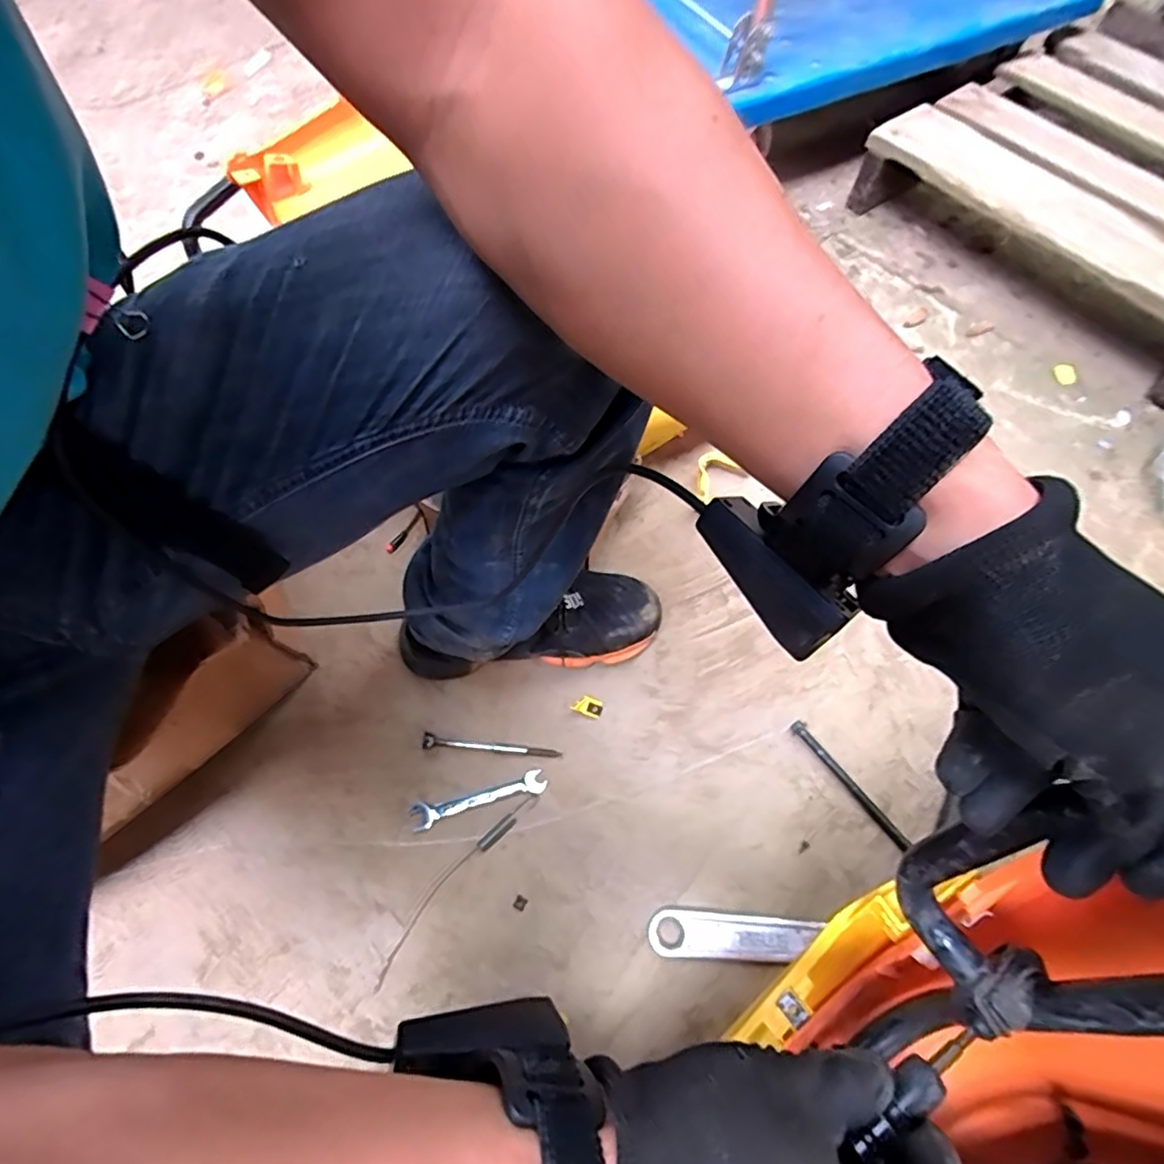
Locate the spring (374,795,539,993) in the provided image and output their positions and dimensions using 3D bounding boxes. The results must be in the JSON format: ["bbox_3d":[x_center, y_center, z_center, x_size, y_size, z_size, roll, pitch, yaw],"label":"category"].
[{"bbox_3d":[-0.117,0.279,0.560,0.021,0.009,0.205,38,70,15],"label":"spring"}]

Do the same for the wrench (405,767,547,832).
[{"bbox_3d":[-0.101,0.213,0.589,0.133,0.005,0.025,-14,66,-7],"label":"wrench"}]

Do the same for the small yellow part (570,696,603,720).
[{"bbox_3d":[0.006,0.131,0.630,0.032,0.011,0.018,17,66,7],"label":"small yellow part"}]

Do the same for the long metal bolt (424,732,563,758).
[{"bbox_3d":[-0.092,0.168,0.609,0.138,0.008,0.015,5,65,1],"label":"long metal bolt"}]

